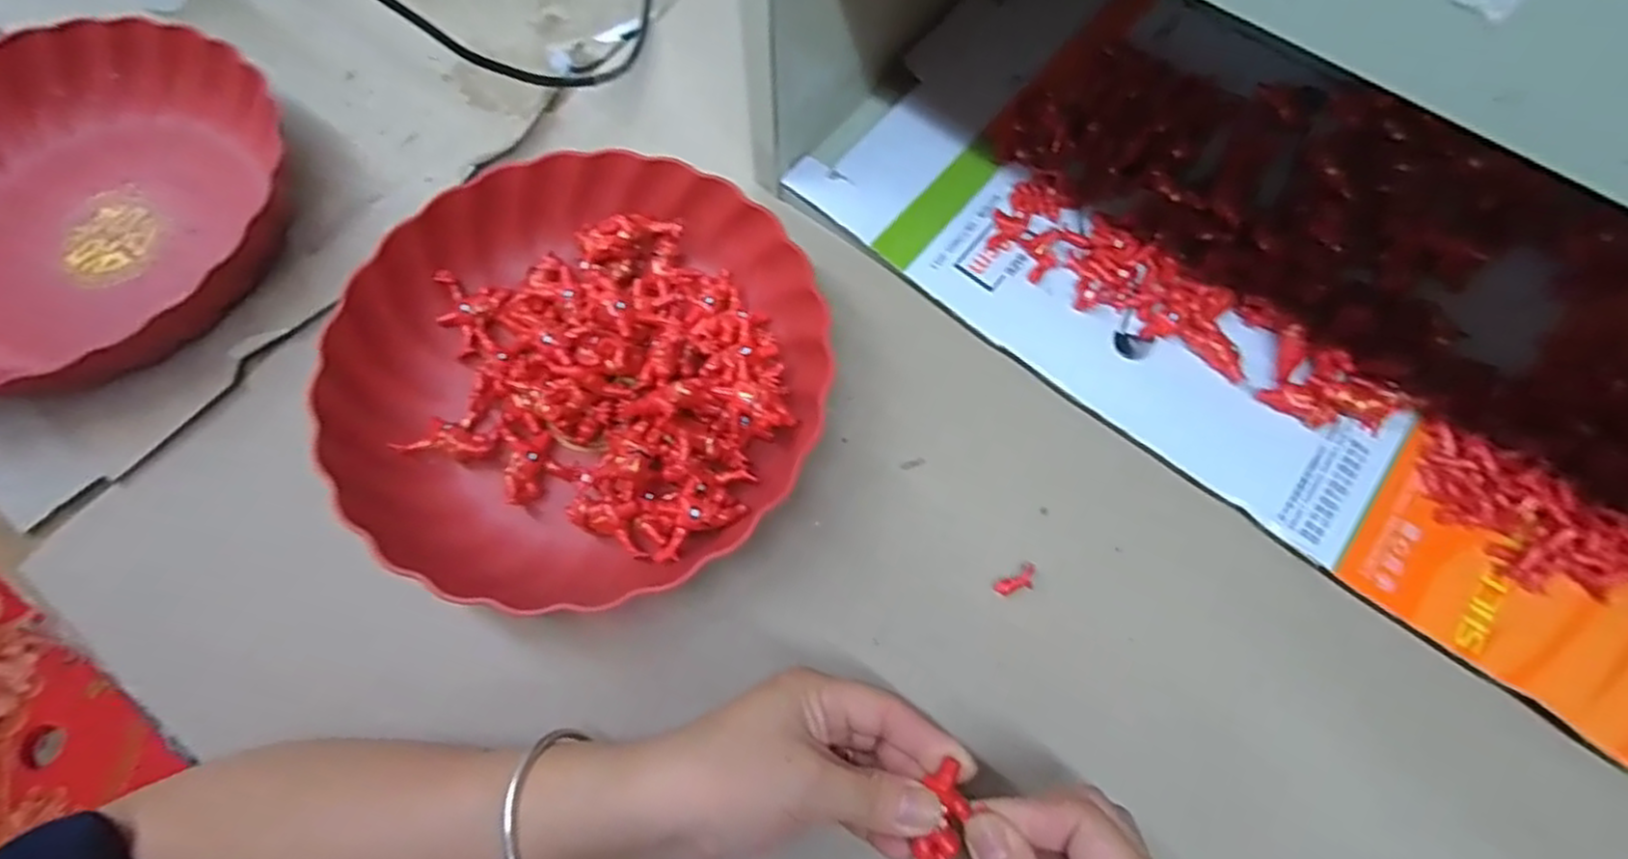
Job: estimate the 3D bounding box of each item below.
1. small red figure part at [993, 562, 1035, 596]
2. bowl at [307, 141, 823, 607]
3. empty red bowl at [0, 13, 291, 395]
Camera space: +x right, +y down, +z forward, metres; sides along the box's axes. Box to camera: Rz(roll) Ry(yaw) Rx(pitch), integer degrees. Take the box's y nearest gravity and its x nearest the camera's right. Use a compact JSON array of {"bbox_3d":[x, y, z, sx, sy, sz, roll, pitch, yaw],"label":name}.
[{"bbox_3d":[0.101,0.077,0.364,0.023,0.009,0.011,-33,74,-9],"label":"small red figure part"},{"bbox_3d":[-0.116,-0.034,0.376,0.232,0.058,0.232,-1,72,2],"label":"bowl"},{"bbox_3d":[-0.410,-0.119,0.409,0.217,0.071,0.234,0,69,-1],"label":"empty red bowl"}]

